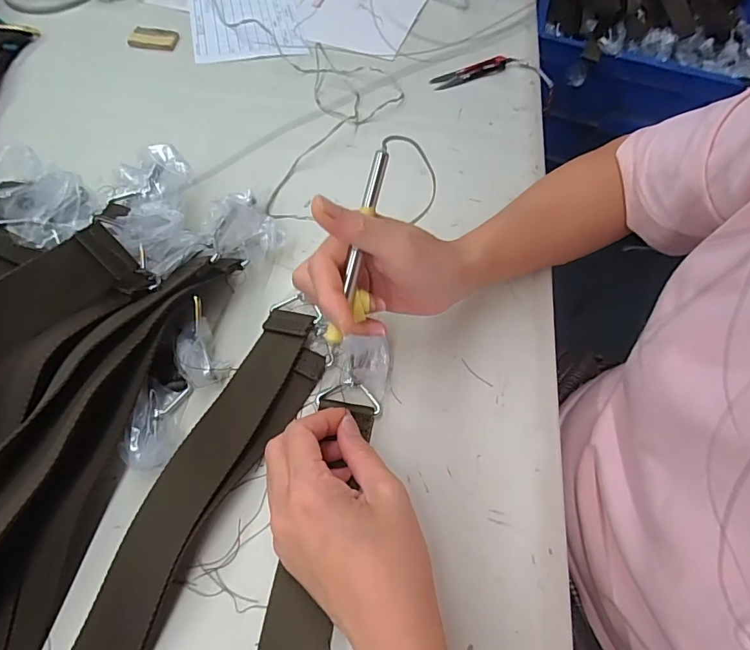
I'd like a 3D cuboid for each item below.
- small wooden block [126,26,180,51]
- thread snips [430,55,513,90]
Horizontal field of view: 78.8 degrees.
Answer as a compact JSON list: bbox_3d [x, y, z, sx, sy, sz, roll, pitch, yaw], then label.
[{"bbox_3d":[-0.275,-0.357,0.567,0.053,0.006,0.040,2,58,-2],"label":"small wooden block"},{"bbox_3d":[0.120,-0.313,0.563,0.113,0.007,0.023,-23,63,-17],"label":"thread snips"}]

